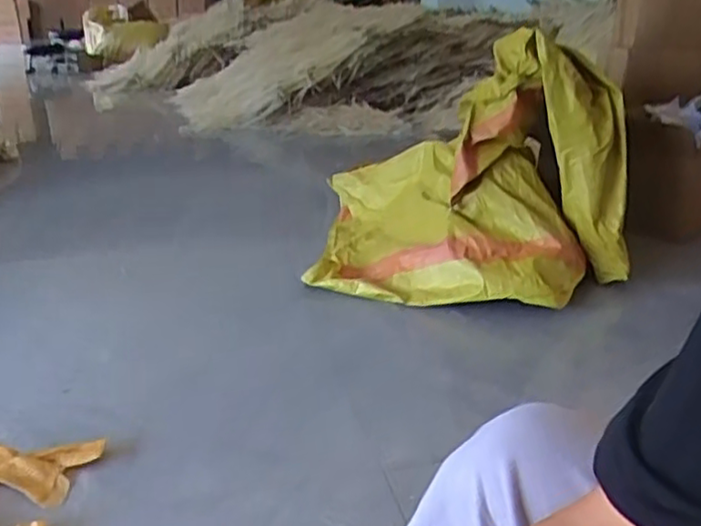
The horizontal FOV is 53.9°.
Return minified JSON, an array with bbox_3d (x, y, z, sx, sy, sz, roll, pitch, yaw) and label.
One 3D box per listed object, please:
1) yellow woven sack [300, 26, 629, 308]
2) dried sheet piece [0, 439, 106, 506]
[{"bbox_3d":[0.296,-0.211,1.692,0.753,0.539,0.489,3,23,6],"label":"yellow woven sack"},{"bbox_3d":[-0.496,0.305,1.055,0.194,0.040,0.122,5,24,7],"label":"dried sheet piece"}]

